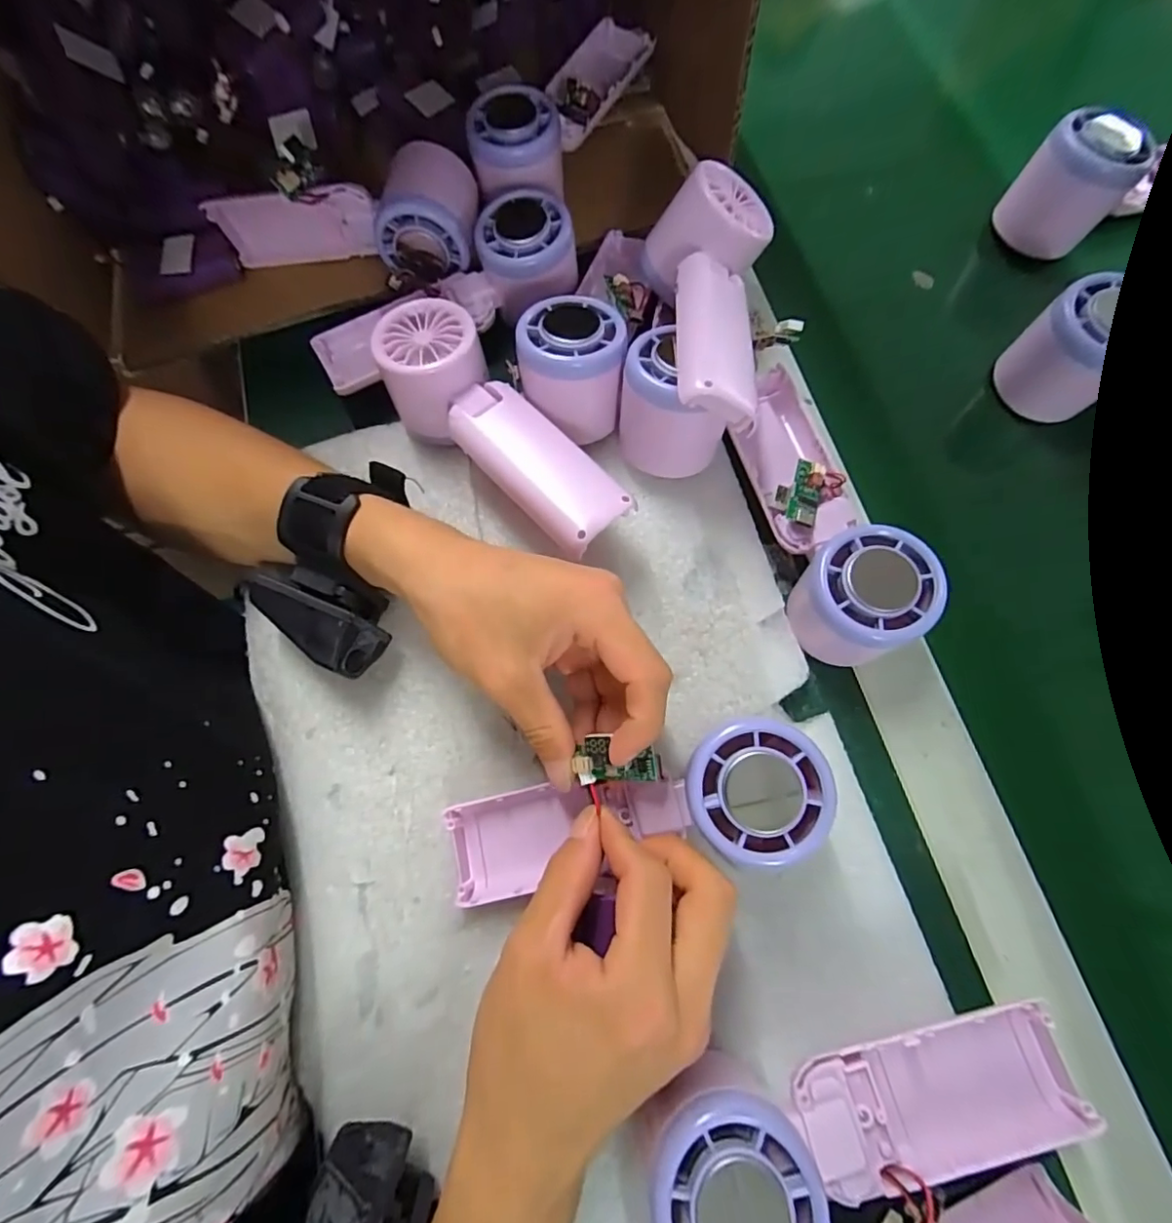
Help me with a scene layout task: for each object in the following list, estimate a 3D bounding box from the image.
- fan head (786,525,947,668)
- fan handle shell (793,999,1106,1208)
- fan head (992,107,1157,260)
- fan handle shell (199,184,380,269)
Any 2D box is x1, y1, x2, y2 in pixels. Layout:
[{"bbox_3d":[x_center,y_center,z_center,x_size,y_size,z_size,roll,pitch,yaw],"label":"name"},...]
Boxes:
[{"bbox_3d":[0.131,-0.005,0.262,0.052,0.051,0.055,0,74,0],"label":"fan head"},{"bbox_3d":[0.132,0.185,0.214,0.105,0.031,0.041,-12,74,-3],"label":"fan handle shell"},{"bbox_3d":[0.299,-0.261,0.337,0.045,0.060,0.053,-38,77,-10],"label":"fan head"},{"bbox_3d":[-0.182,-0.243,0.350,0.102,0.049,0.009,2,74,1],"label":"fan handle shell"}]

